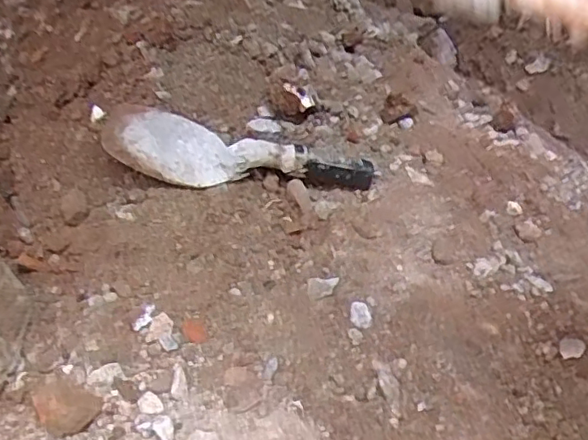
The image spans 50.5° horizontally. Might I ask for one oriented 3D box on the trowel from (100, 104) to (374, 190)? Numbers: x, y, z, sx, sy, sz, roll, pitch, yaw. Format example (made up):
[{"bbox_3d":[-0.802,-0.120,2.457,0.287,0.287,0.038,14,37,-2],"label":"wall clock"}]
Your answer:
[{"bbox_3d":[-0.050,-0.065,0.606,0.264,0.041,0.083,6,34,-10],"label":"trowel"}]

